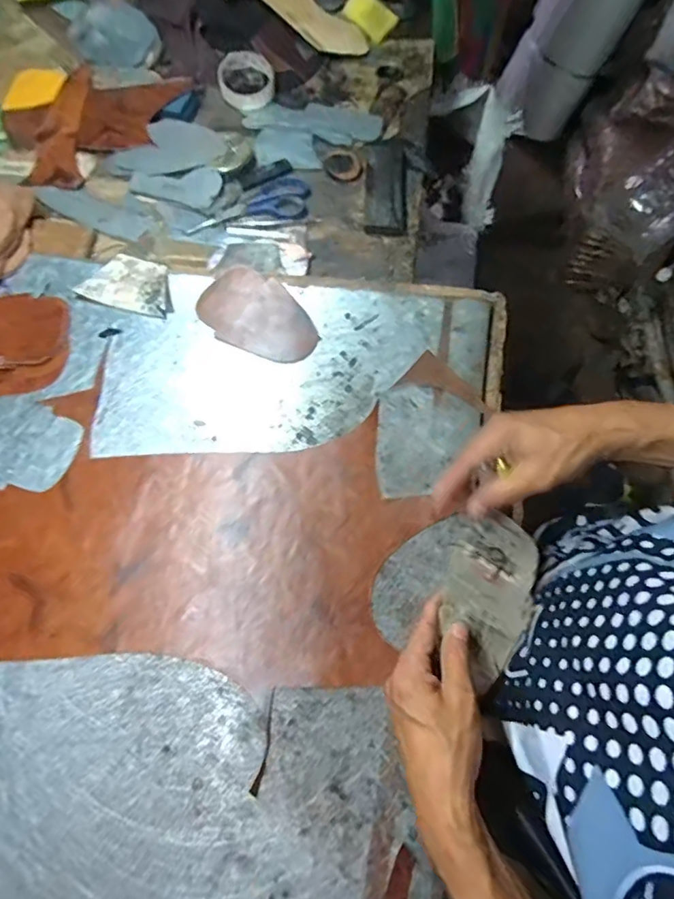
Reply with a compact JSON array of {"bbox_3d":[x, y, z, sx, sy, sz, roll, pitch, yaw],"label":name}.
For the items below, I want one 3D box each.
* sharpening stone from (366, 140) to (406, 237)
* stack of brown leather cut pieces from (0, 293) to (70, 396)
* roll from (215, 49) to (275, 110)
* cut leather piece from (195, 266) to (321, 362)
[{"bbox_3d":[0.070,-0.373,0.742,0.053,0.013,0.184,3,73,0],"label":"sharpening stone"},{"bbox_3d":[-0.405,-0.127,0.629,0.165,0.008,0.134,-3,73,-2],"label":"stack of brown leather cut pieces"},{"bbox_3d":[-0.142,-0.585,0.841,0.089,0.033,0.094,0,67,-1],"label":"roll"},{"bbox_3d":[-0.099,-0.161,0.634,0.096,0.017,0.159,-39,70,-10],"label":"cut leather piece"}]

